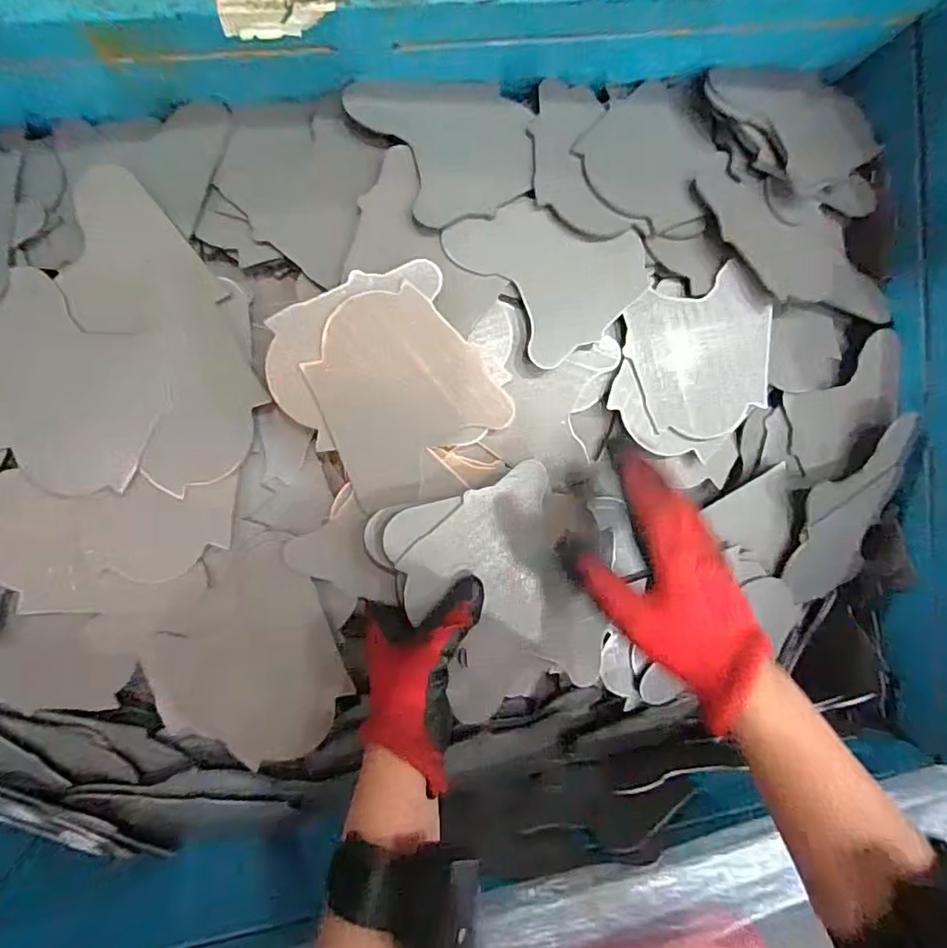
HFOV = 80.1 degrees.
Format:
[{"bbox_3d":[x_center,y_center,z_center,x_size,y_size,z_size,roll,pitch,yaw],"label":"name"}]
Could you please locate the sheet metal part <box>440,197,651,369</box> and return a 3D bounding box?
[{"bbox_3d":[0.062,-0.163,0.428,0.122,0.004,0.127,-42,97,-9],"label":"sheet metal part"}]

